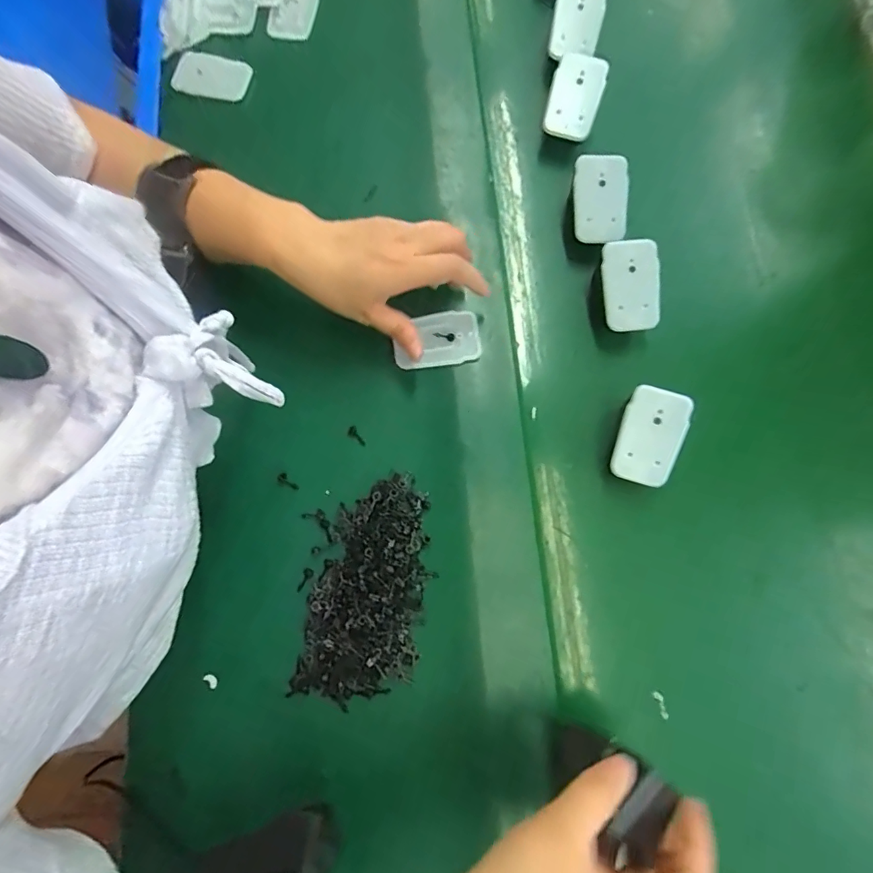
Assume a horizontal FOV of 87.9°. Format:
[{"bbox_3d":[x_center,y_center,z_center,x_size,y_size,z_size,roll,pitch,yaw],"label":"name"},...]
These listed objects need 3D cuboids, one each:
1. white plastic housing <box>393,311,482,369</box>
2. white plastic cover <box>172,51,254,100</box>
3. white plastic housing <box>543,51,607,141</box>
[{"bbox_3d":[0.000,-0.078,0.365,0.069,0.012,0.042,-9,77,-3],"label":"white plastic housing"},{"bbox_3d":[-0.208,-0.333,0.419,0.078,0.007,0.033,17,104,7],"label":"white plastic cover"},{"bbox_3d":[0.121,-0.301,0.404,0.049,0.014,0.060,30,120,28],"label":"white plastic housing"}]

